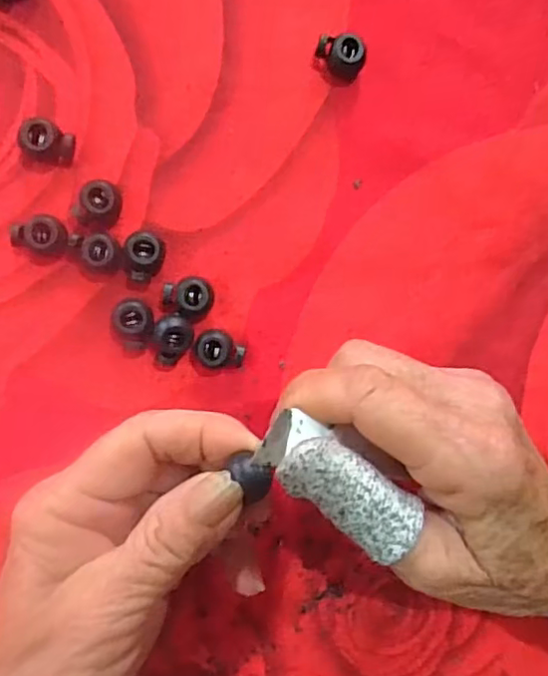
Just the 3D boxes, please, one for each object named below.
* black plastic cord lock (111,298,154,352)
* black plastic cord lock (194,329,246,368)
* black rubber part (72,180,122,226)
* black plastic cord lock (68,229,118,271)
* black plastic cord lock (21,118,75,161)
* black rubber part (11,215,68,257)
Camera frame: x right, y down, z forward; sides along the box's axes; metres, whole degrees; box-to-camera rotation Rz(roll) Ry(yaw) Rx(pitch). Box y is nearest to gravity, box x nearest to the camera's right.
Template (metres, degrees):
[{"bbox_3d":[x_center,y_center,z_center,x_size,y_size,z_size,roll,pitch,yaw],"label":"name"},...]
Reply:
[{"bbox_3d":[-0.054,-0.005,0.231,0.015,0.011,0.020,9,90,-8],"label":"black plastic cord lock"},{"bbox_3d":[-0.021,0.004,0.235,0.019,0.007,0.014,2,91,-8],"label":"black plastic cord lock"},{"bbox_3d":[-0.066,-0.051,0.227,0.014,0.013,0.017,23,88,-8],"label":"black rubber part"},{"bbox_3d":[-0.066,-0.031,0.228,0.012,0.012,0.015,14,89,-8],"label":"black plastic cord lock"},{"bbox_3d":[-0.084,-0.072,0.224,0.017,0.013,0.013,30,87,-8],"label":"black plastic cord lock"},{"bbox_3d":[-0.086,-0.038,0.226,0.019,0.011,0.015,20,88,-8],"label":"black rubber part"}]

